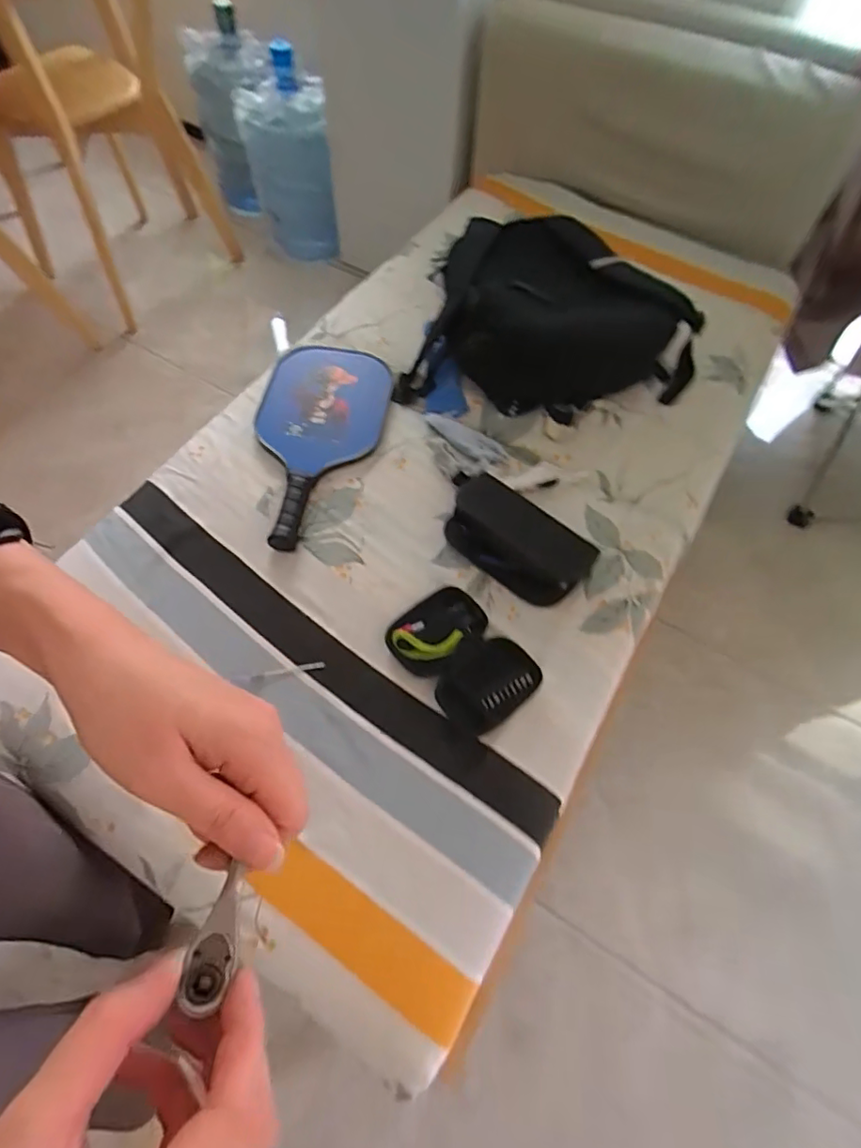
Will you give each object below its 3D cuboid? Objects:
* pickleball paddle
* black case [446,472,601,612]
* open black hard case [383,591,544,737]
[{"bbox_3d":[-0.180,-0.206,0.876,0.189,0.027,0.390,11,62,-1],"label":"pickleball paddle"},{"bbox_3d":[0.116,-0.047,0.780,0.207,0.064,0.106,35,65,17],"label":"black case"},{"bbox_3d":[0.041,0.103,0.712,0.122,0.030,0.177,-37,68,-20],"label":"open black hard case"}]

